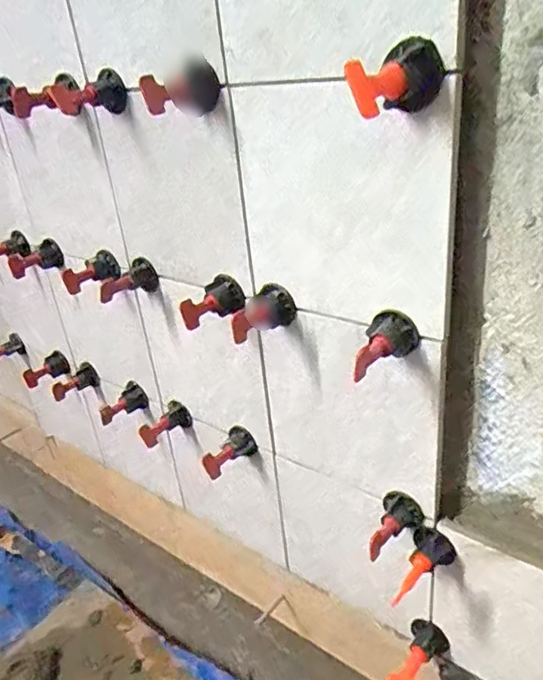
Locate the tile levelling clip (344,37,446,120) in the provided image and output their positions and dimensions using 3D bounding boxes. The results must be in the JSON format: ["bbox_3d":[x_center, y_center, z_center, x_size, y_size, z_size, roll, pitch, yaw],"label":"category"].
[{"bbox_3d":[0.059,-0.121,0.265,0.028,0.030,0.056,11,33,29],"label":"tile levelling clip"}]

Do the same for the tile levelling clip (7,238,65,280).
[{"bbox_3d":[-0.241,-0.083,0.580,0.052,0.031,0.026,-18,30,-19],"label":"tile levelling clip"}]

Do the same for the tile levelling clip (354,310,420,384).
[{"bbox_3d":[0.071,0.004,0.347,0.031,0.027,0.042,7,32,23],"label":"tile levelling clip"}]

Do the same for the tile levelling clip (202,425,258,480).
[{"bbox_3d":[-0.038,0.101,0.505,0.029,0.027,0.045,11,34,30],"label":"tile levelling clip"}]

